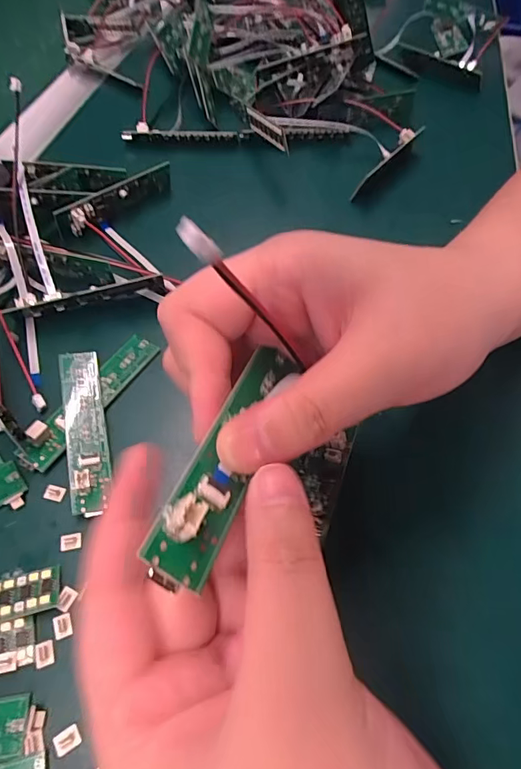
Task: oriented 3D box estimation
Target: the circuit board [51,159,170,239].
[{"bbox_3d":[-0.091,-0.118,0.303,0.080,0.021,0.013,-37,64,-23],"label":"circuit board"}]

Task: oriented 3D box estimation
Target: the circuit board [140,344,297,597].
[{"bbox_3d":[-0.006,0.015,0.133,0.017,0.007,0.083,36,46,-10],"label":"circuit board"}]

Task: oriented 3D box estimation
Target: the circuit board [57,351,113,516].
[{"bbox_3d":[-0.081,0.019,0.219,0.017,0.010,0.083,-13,57,-10],"label":"circuit board"}]

